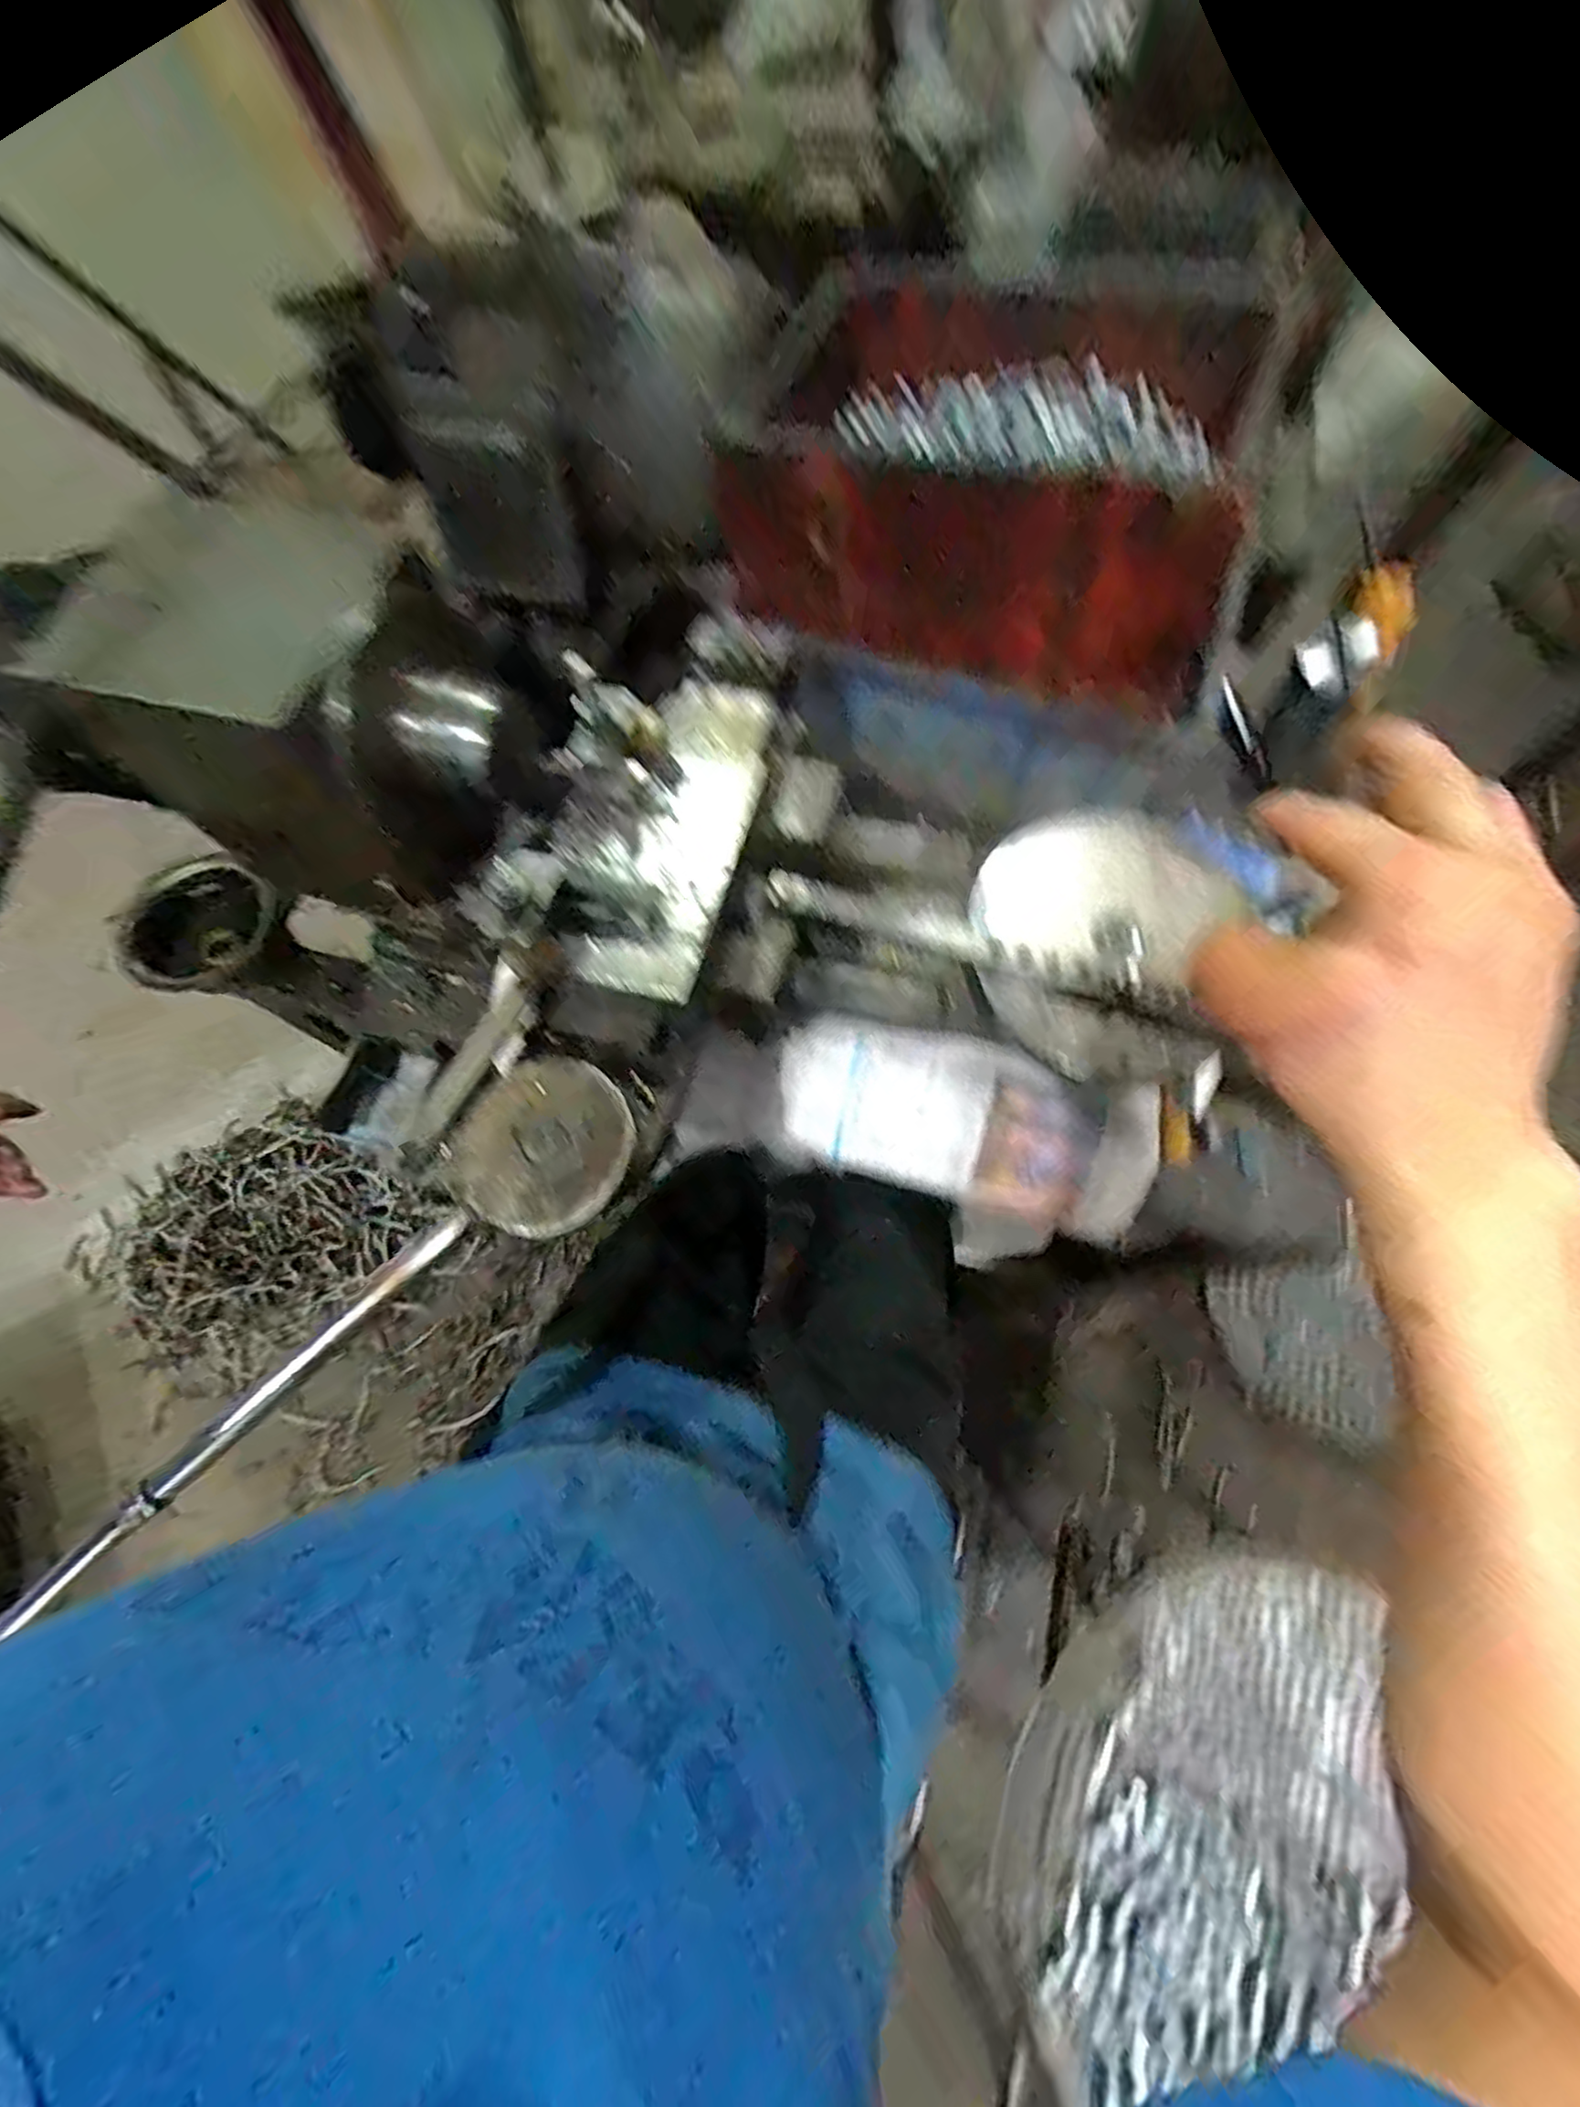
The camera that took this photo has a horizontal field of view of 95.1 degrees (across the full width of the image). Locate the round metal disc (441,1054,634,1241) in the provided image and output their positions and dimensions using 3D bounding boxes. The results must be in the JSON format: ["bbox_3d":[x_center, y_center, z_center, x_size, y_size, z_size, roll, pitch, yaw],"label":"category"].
[{"bbox_3d":[-0.140,0.053,0.412,0.096,0.012,0.099,-1,68,3],"label":"round metal disc"}]

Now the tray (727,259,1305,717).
[{"bbox_3d":[0.151,-0.439,0.553,0.350,0.141,0.257,17,69,10],"label":"tray"}]

